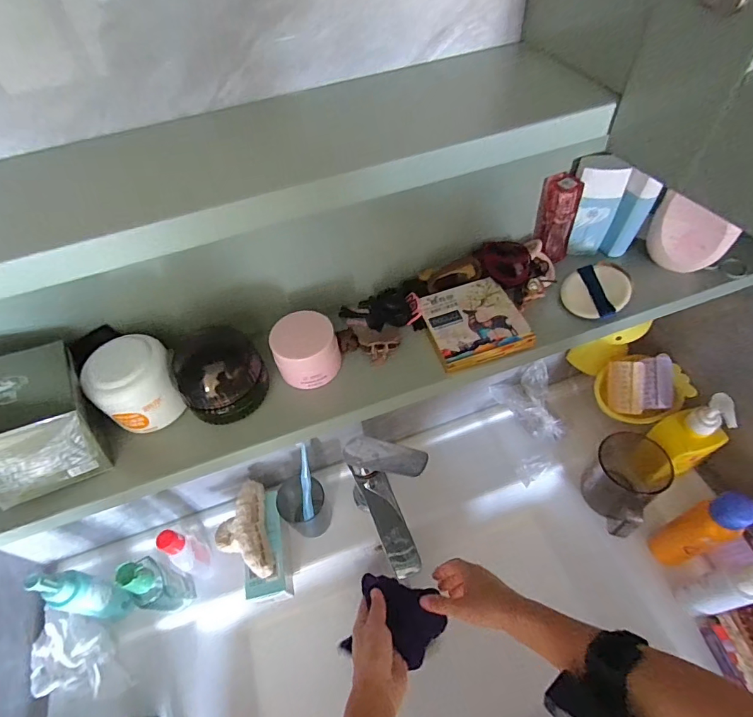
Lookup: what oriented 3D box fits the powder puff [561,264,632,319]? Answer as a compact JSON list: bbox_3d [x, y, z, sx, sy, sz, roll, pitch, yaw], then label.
[{"bbox_3d":[0.188,-0.058,0.367,0.054,0.010,0.050,-12,60,22],"label":"powder puff"}]

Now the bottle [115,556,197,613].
[{"bbox_3d":[-0.254,0.272,0.509,0.028,0.156,0.046,6,54,10],"label":"bottle"}]

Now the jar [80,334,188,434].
[{"bbox_3d":[-0.174,0.018,0.315,0.054,0.054,0.049,-36,58,-20],"label":"jar"}]

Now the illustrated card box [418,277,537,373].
[{"bbox_3d":[0.080,-0.031,0.360,0.075,0.013,0.076,-15,53,-5],"label":"illustrated card box"}]

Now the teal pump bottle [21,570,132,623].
[{"bbox_3d":[-0.340,0.271,0.493,0.035,0.154,0.036,-3,53,4],"label":"teal pump bottle"}]

